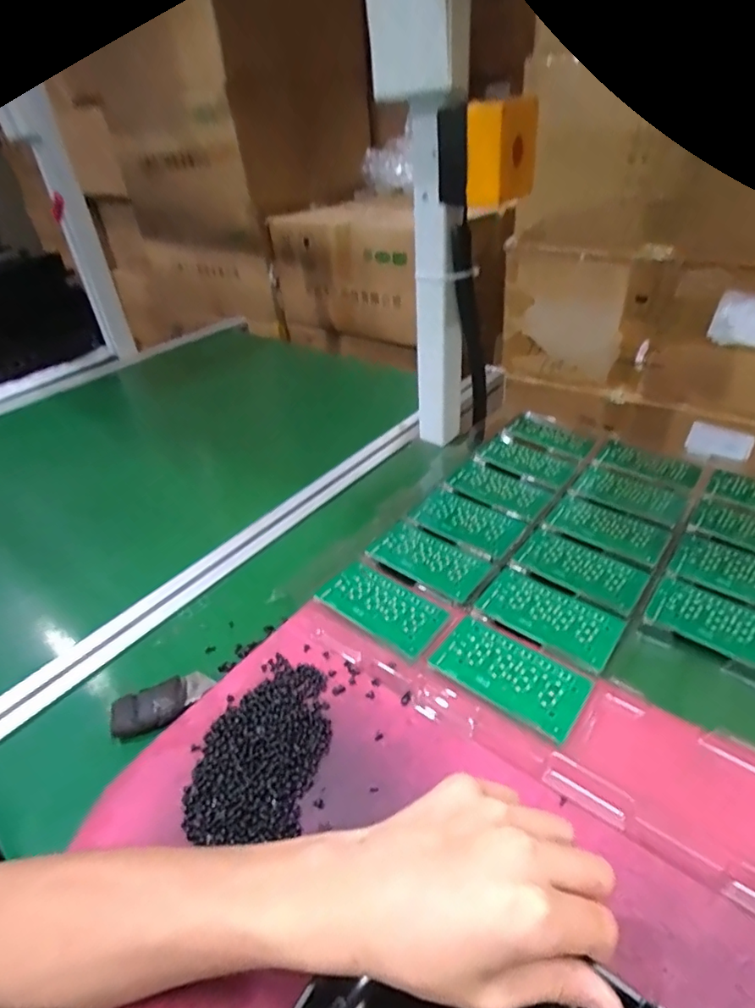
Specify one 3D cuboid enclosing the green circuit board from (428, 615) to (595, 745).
[{"bbox_3d":[0.098,0.125,0.397,0.106,0.004,0.059,25,45,32],"label":"green circuit board"}]

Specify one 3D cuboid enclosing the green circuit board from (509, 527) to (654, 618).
[{"bbox_3d":[0.183,0.058,0.484,0.107,0.004,0.063,26,44,32],"label":"green circuit board"}]

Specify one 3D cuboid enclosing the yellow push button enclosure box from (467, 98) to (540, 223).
[{"bbox_3d":[0.113,-0.315,0.487,0.033,0.082,0.070,26,47,35],"label":"yellow push button enclosure box"}]

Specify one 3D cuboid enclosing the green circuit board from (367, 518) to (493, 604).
[{"bbox_3d":[0.048,0.051,0.499,0.106,0.007,0.063,25,45,36],"label":"green circuit board"}]

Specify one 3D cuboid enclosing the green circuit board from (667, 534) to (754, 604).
[{"bbox_3d":[0.319,0.062,0.465,0.105,0.005,0.062,22,44,34],"label":"green circuit board"}]

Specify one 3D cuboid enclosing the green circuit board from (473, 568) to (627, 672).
[{"bbox_3d":[0.140,0.092,0.440,0.106,0.004,0.057,25,46,32],"label":"green circuit board"}]

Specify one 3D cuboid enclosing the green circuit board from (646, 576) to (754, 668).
[{"bbox_3d":[0.277,0.096,0.423,0.105,0.004,0.061,22,44,34],"label":"green circuit board"}]

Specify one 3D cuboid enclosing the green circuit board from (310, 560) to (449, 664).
[{"bbox_3d":[0.005,0.086,0.456,0.104,0.009,0.058,25,45,36],"label":"green circuit board"}]

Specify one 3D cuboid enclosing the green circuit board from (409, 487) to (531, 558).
[{"bbox_3d":[0.090,0.016,0.544,0.106,0.006,0.063,22,44,34],"label":"green circuit board"}]

